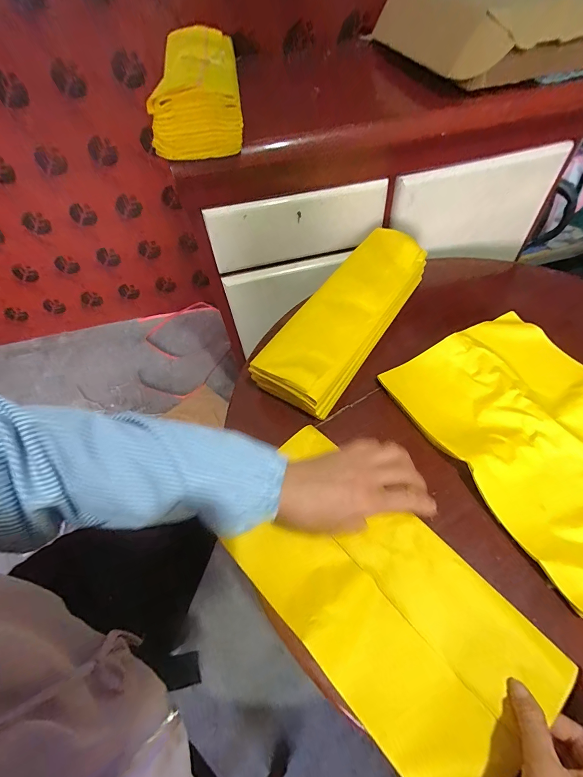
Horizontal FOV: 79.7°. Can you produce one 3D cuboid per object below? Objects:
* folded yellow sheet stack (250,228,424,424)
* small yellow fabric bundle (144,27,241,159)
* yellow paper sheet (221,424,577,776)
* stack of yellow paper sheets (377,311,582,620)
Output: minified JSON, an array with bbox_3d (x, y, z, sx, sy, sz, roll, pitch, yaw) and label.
[{"bbox_3d":[0.093,-0.116,0.550,0.120,0.071,0.359,32,65,23],"label":"folded yellow sheet stack"},{"bbox_3d":[-0.142,-0.474,0.554,0.120,0.077,0.302,-6,56,1],"label":"small yellow fabric bundle"},{"bbox_3d":[0.080,0.204,0.373,0.177,0.022,0.337,-40,62,-19],"label":"yellow paper sheet"},{"bbox_3d":[0.324,0.047,0.451,0.259,0.021,0.339,-26,58,-12],"label":"stack of yellow paper sheets"}]

